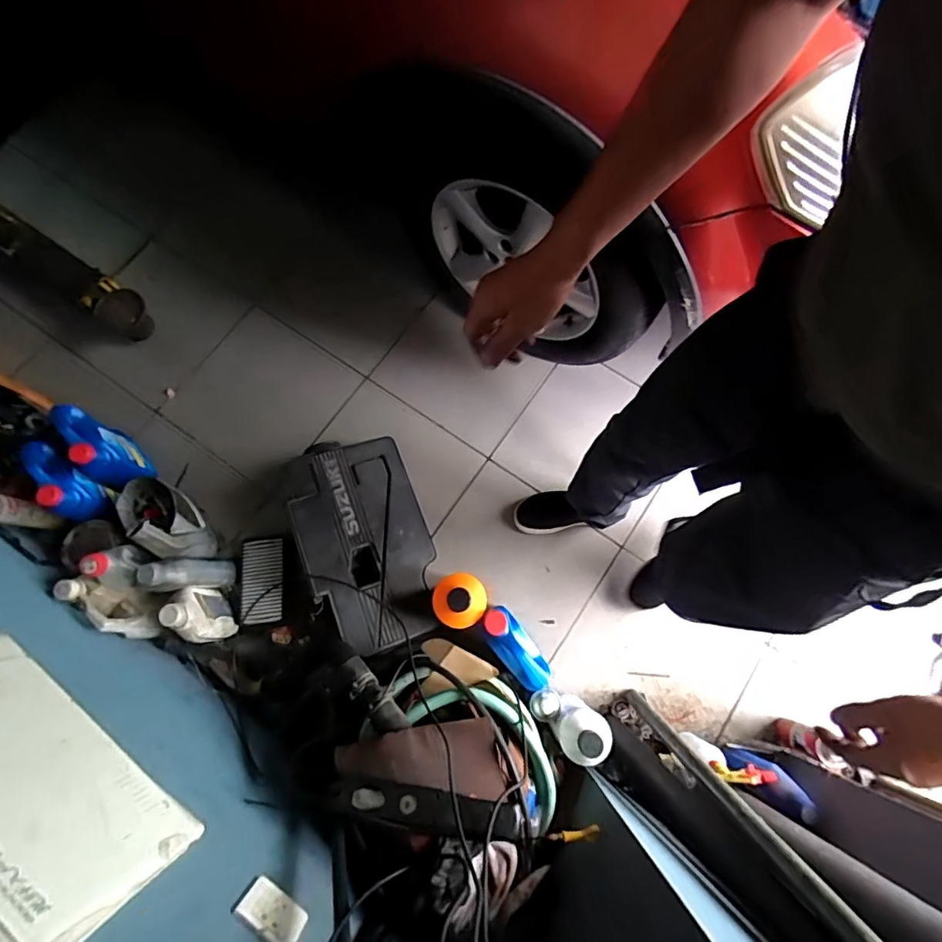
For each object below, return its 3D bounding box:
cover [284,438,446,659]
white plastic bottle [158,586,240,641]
[{"bbox_3d":[-0.252,0.163,1.247,0.299,0.100,0.496,-13,74,-29],"label":"cover"},{"bbox_3d":[-0.597,0.317,1.149,0.057,0.194,0.120,-29,76,-7],"label":"white plastic bottle"}]

